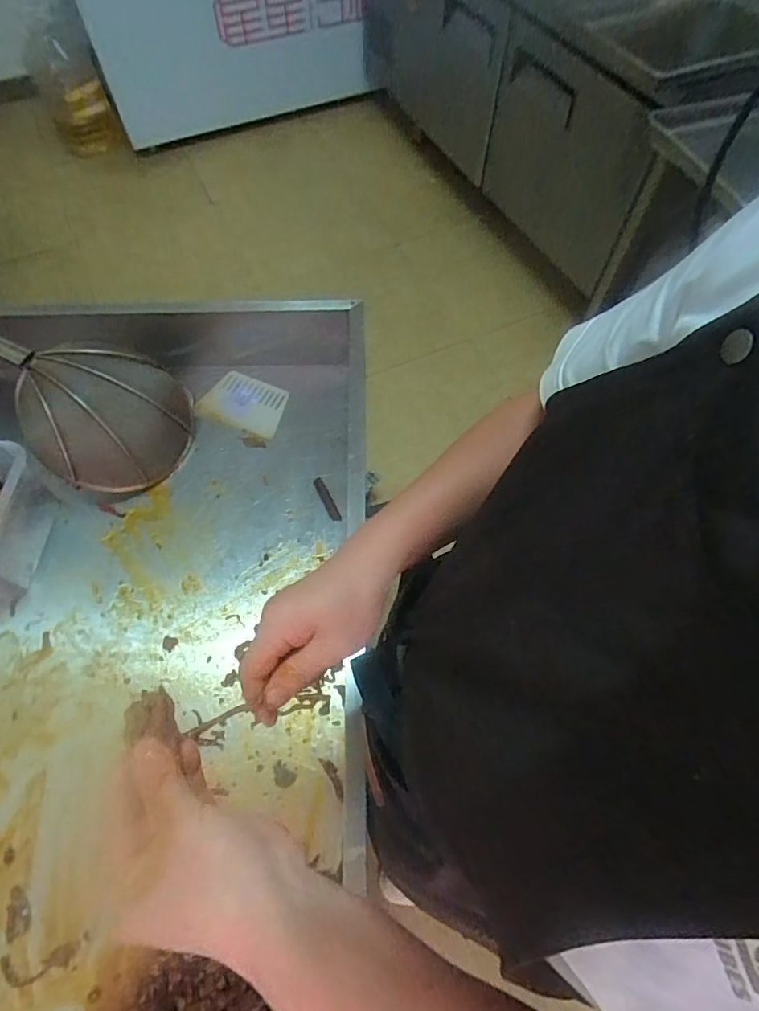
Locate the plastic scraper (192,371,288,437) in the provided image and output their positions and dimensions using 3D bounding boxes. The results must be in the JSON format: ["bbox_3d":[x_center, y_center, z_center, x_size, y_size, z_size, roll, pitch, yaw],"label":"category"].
[{"bbox_3d":[-0.264,-0.203,1.042,0.159,0.014,0.123,18,64,4],"label":"plastic scraper"}]

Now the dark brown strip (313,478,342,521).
[{"bbox_3d":[-0.094,-0.011,0.950,0.019,0.011,0.099,-22,65,-11],"label":"dark brown strip"}]

